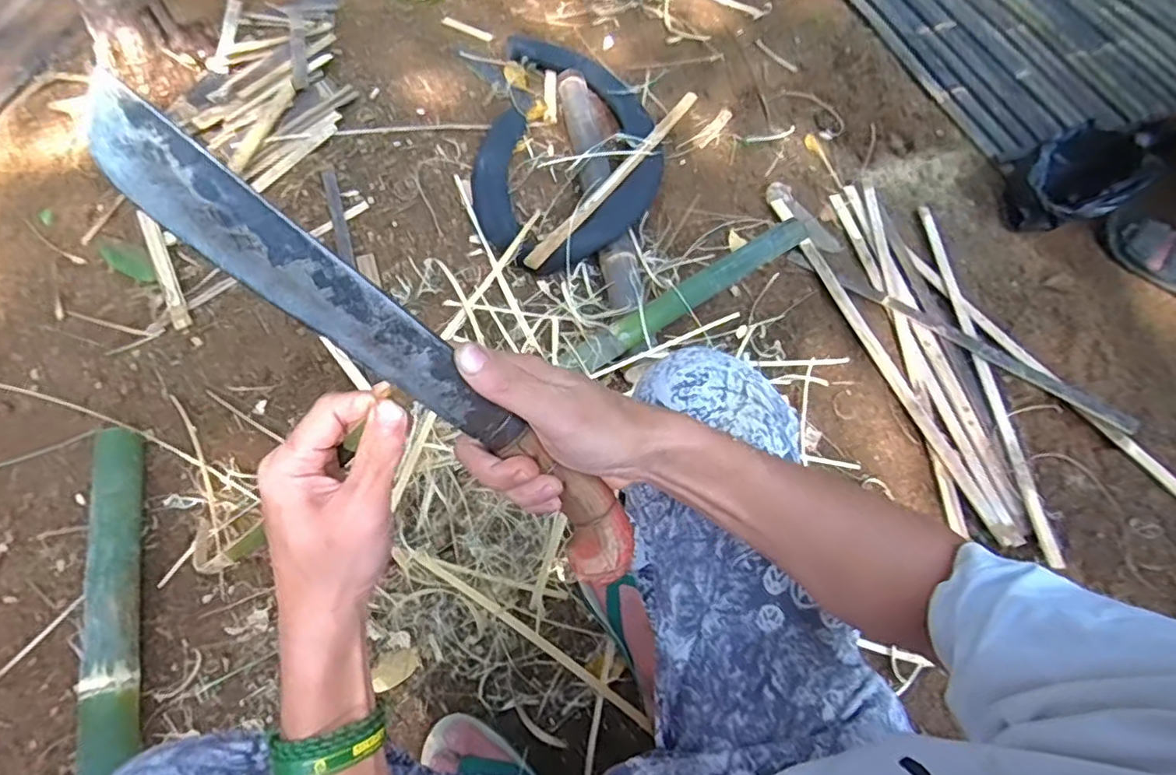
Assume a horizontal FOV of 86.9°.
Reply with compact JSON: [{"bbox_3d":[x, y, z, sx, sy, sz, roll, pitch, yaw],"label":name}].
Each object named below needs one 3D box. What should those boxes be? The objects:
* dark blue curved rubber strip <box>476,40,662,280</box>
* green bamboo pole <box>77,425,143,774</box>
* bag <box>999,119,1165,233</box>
[{"bbox_3d":[-0.034,-0.450,1.184,0.352,0.071,0.604,11,61,2],"label":"dark blue curved rubber strip"},{"bbox_3d":[-0.536,0.379,0.700,0.057,0.069,0.747,-15,63,-12],"label":"green bamboo pole"},{"bbox_3d":[0.889,-0.378,1.140,0.199,0.198,0.159,39,65,16],"label":"bag"}]

